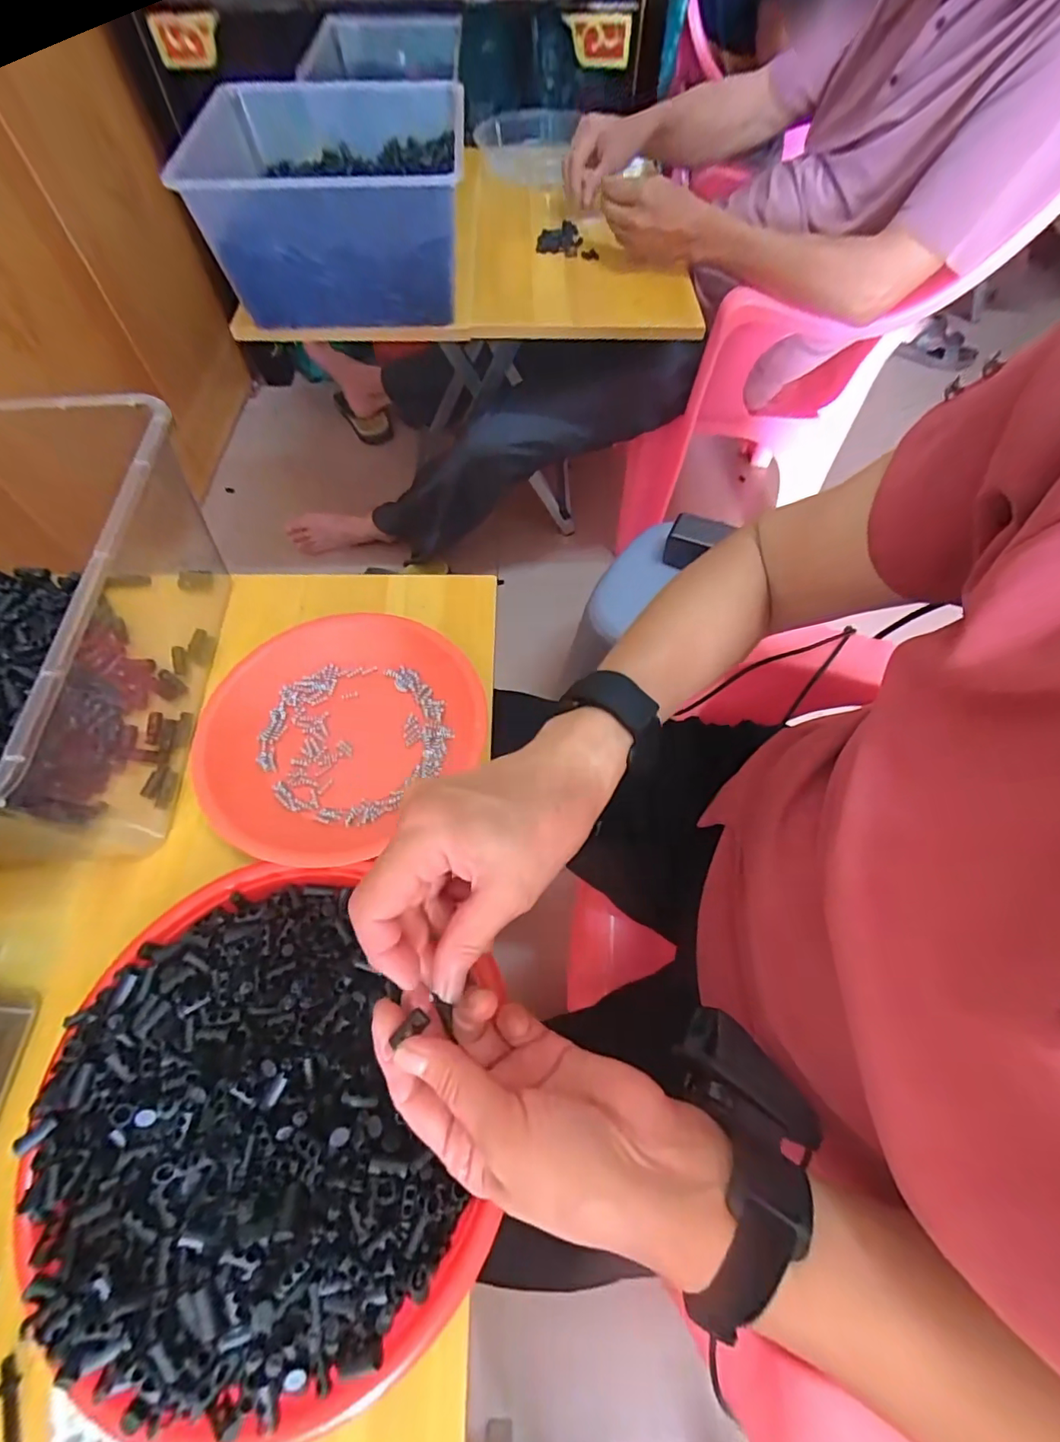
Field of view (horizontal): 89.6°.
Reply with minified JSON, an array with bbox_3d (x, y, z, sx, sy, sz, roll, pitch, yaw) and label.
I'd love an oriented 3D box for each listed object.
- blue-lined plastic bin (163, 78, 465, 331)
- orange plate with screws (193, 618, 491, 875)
[{"bbox_3d":[-0.231,-0.607,0.642,0.297,0.146,0.285,-1,62,-2],"label":"blue-lined plastic bin"},{"bbox_3d":[-0.137,0.004,0.384,0.174,0.027,0.188,1,62,-1],"label":"orange plate with screws"}]

